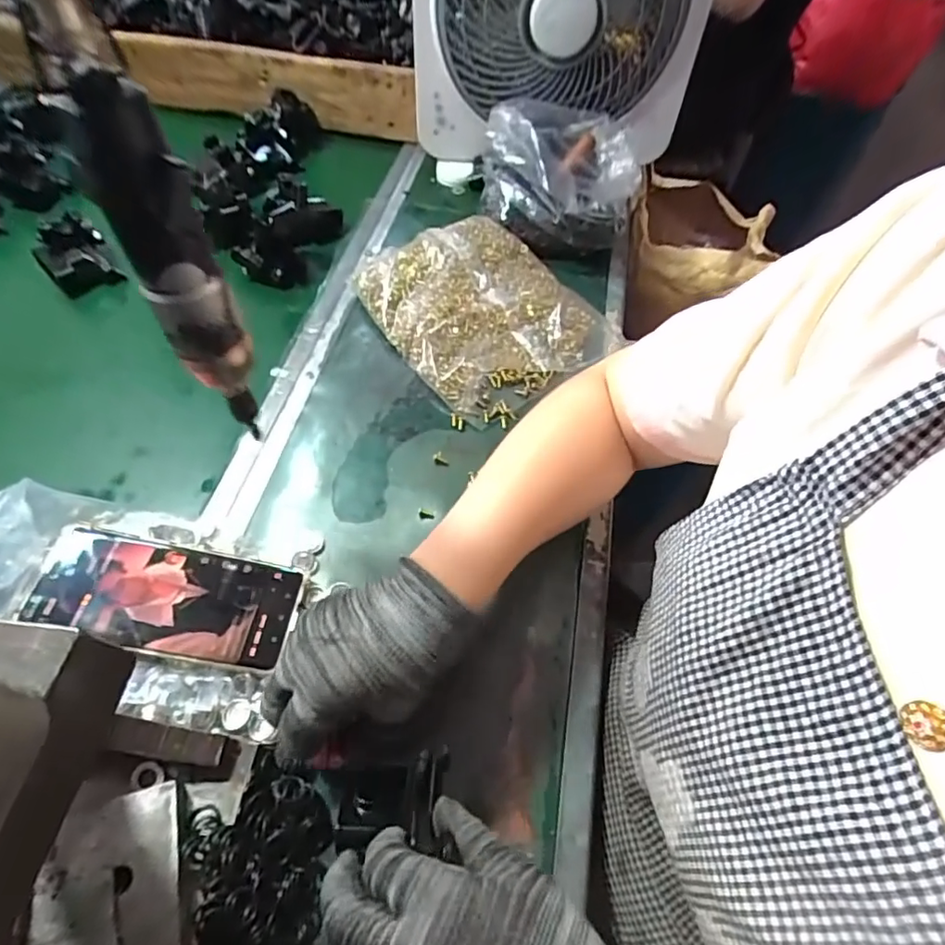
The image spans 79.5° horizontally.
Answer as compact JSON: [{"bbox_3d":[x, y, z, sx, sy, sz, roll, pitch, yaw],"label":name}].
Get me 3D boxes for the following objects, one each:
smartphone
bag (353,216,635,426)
[{"bbox_3d":[-0.205,0.083,0.385,0.159,0.005,0.073,14,53,-8],"label":"smartphone"},{"bbox_3d":[0.013,-0.174,0.585,0.202,0.043,0.241,-30,63,-21],"label":"bag"}]

